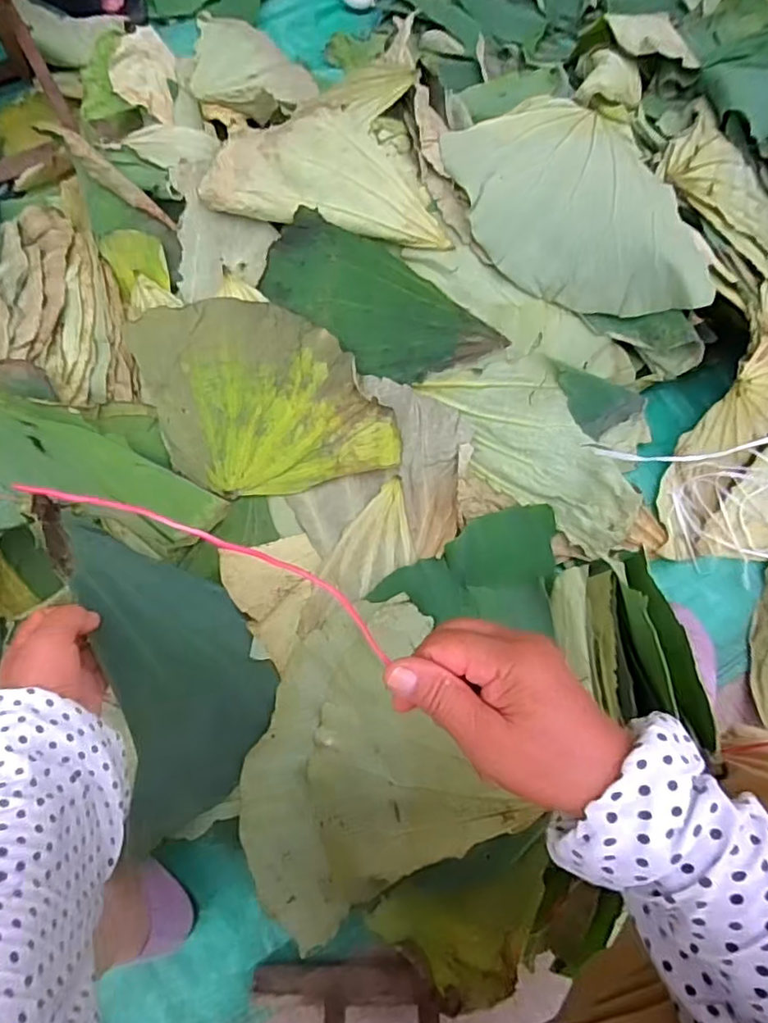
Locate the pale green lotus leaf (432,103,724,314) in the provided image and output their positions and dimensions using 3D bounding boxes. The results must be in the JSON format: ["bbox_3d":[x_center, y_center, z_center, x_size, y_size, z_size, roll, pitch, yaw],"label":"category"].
[{"bbox_3d":[0.245,-0.434,0.788,0.321,0.082,0.335,-1,74,-2],"label":"pale green lotus leaf"}]

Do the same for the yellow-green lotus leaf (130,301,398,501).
[{"bbox_3d":[-0.151,-0.156,0.784,0.287,0.035,0.264,-19,93,-15],"label":"yellow-green lotus leaf"}]

